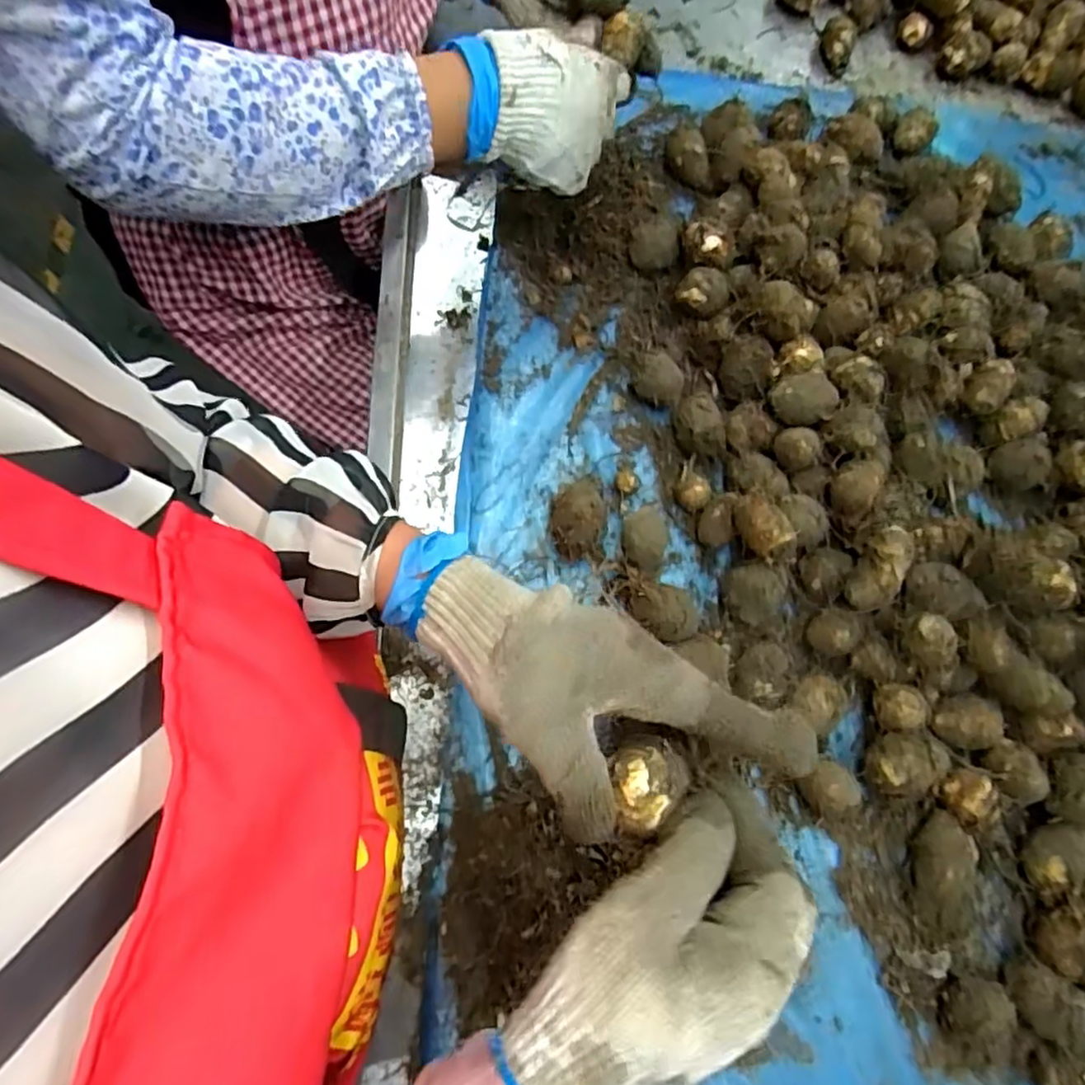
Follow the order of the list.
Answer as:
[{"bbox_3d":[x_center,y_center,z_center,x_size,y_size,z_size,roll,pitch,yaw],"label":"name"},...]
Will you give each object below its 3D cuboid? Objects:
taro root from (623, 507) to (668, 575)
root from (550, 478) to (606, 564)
[{"bbox_3d":[0.077,0.000,0.495,0.030,0.035,0.051,1,74,-5],"label":"taro root"},{"bbox_3d":[0.027,-0.019,0.487,0.043,0.042,0.063,2,74,-4],"label":"root"}]

